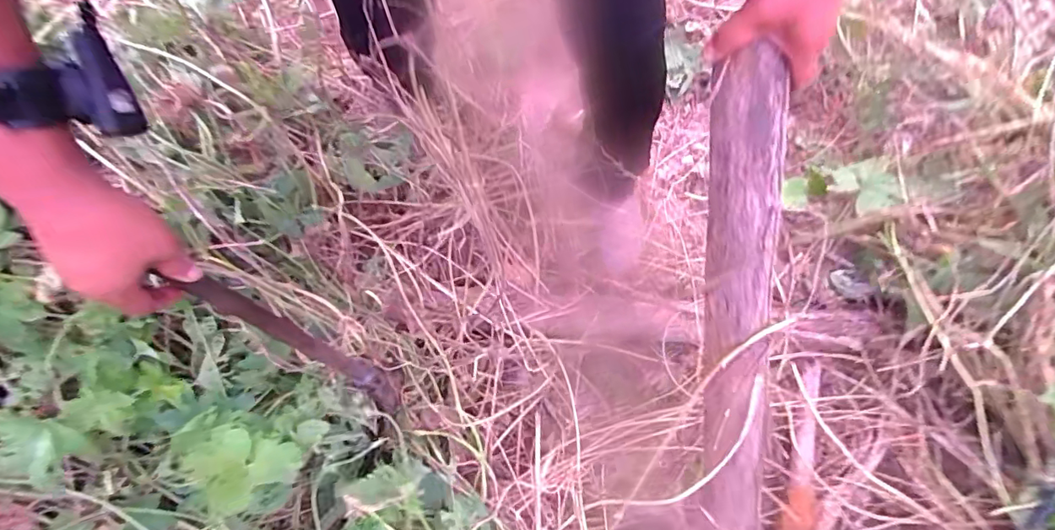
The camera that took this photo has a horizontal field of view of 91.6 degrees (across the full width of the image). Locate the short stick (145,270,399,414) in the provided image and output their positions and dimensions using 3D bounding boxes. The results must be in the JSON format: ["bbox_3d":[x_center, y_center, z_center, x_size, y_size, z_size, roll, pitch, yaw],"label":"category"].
[{"bbox_3d":[-0.257,0.111,0.630,0.034,0.434,0.033,-35,59,-6],"label":"short stick"}]

